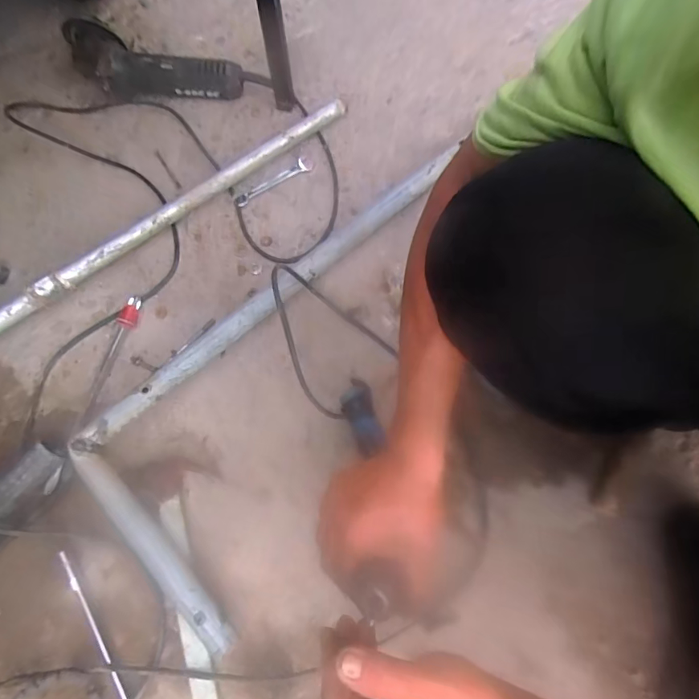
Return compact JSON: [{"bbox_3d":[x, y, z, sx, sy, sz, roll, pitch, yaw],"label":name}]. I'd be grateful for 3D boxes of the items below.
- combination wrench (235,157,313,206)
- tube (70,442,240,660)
[{"bbox_3d":[-0.121,-0.269,0.721,0.140,0.010,0.026,-35,75,-11],"label":"combination wrench"},{"bbox_3d":[-0.226,0.214,0.507,0.037,0.029,0.281,-41,77,-13],"label":"tube"}]

